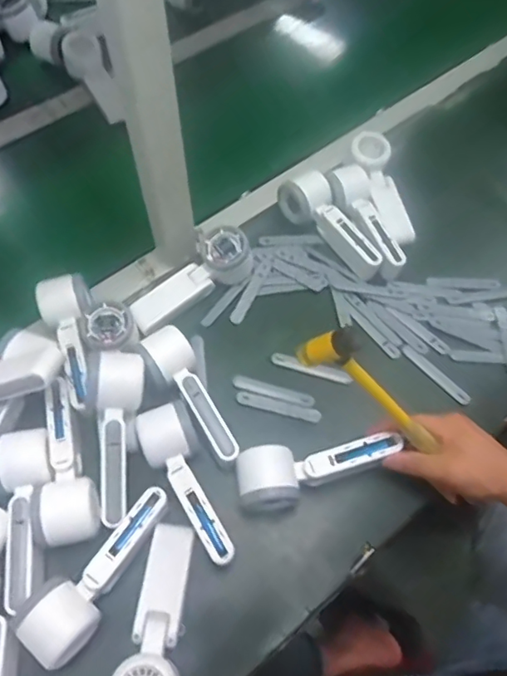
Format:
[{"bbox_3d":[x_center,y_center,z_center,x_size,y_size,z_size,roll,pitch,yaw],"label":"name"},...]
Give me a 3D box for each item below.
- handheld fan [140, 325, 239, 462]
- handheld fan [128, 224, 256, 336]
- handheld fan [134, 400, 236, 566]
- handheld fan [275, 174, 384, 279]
[{"bbox_3d":[-0.068,0.065,0.579,0.054,0.050,0.157,-25,65,-15],"label":"handheld fan"},{"bbox_3d":[-0.074,-0.068,0.662,0.162,0.053,0.054,-38,69,-7],"label":"handheld fan"},{"bbox_3d":[-0.062,0.144,0.539,0.058,0.048,0.162,-24,65,-15],"label":"handheld fan"},{"bbox_3d":[0.099,-0.146,0.700,0.055,0.051,0.161,-30,67,-17],"label":"handheld fan"}]

